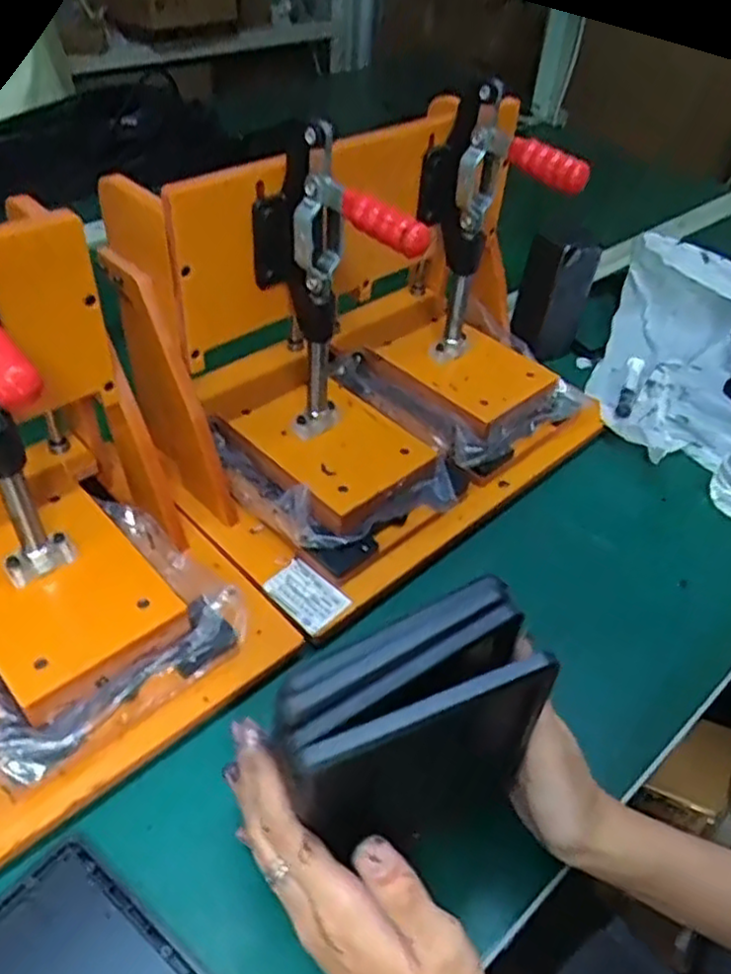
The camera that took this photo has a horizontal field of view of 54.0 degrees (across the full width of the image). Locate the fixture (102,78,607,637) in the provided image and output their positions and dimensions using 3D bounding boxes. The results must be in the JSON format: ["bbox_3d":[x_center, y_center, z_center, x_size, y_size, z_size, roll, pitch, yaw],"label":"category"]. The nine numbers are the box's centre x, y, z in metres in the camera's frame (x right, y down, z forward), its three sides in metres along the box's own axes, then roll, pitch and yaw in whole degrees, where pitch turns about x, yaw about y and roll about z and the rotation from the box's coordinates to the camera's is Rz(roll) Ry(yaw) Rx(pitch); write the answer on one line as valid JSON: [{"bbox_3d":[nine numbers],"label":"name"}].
[{"bbox_3d":[0.006,-0.144,0.561,0.342,0.240,0.254,-29,53,-31],"label":"fixture"}]

